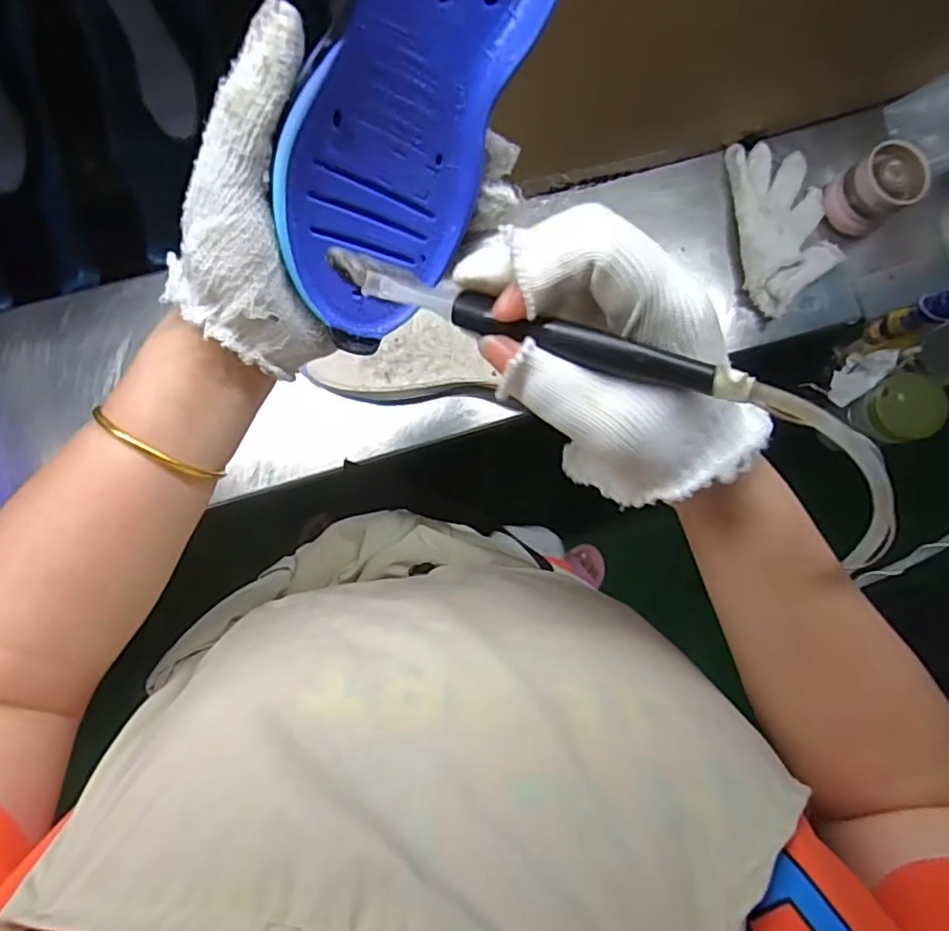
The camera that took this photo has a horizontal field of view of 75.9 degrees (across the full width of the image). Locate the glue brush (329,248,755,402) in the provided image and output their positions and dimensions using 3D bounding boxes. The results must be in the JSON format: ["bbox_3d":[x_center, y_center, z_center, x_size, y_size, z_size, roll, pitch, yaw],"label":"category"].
[{"bbox_3d":[0.020,-0.054,0.226,0.160,0.017,0.016,21,83,15],"label":"glue brush"}]

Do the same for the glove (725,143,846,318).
[{"bbox_3d":[0.323,-0.249,0.632,0.098,0.019,0.178,-7,85,-5],"label":"glove"}]

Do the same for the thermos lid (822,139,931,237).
[{"bbox_3d":[0.409,-0.282,0.618,0.062,0.062,0.064,0,85,-5],"label":"thermos lid"}]

